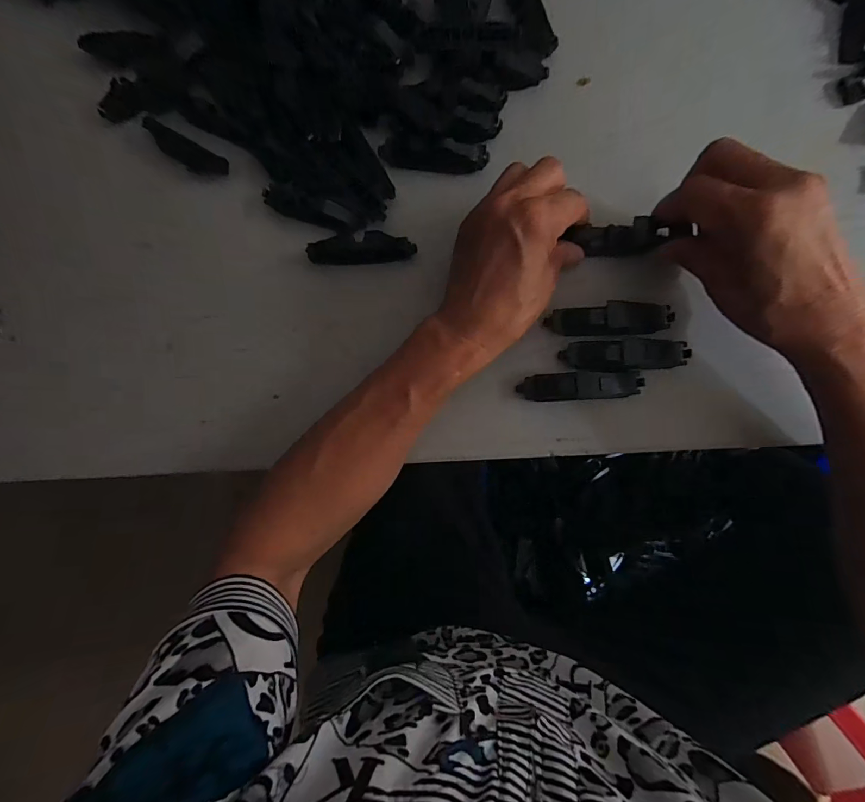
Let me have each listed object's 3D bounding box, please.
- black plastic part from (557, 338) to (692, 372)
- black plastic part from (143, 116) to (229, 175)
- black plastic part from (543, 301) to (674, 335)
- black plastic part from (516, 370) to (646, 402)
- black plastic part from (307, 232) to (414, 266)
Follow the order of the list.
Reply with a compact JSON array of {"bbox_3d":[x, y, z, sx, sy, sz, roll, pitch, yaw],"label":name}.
[{"bbox_3d":[0.130,-0.031,0.294,0.080,0.015,0.020,-2,89,8],"label":"black plastic part"},{"bbox_3d":[-0.202,-0.202,0.351,0.083,0.006,0.021,30,93,7],"label":"black plastic part"},{"bbox_3d":[0.119,-0.054,0.292,0.079,0.022,0.021,-4,89,8],"label":"black plastic part"},{"bbox_3d":[0.101,-0.010,0.295,0.080,0.020,0.018,-3,89,8],"label":"black plastic part"},{"bbox_3d":[-0.053,-0.114,0.323,0.080,0.004,0.023,0,90,8],"label":"black plastic part"}]

